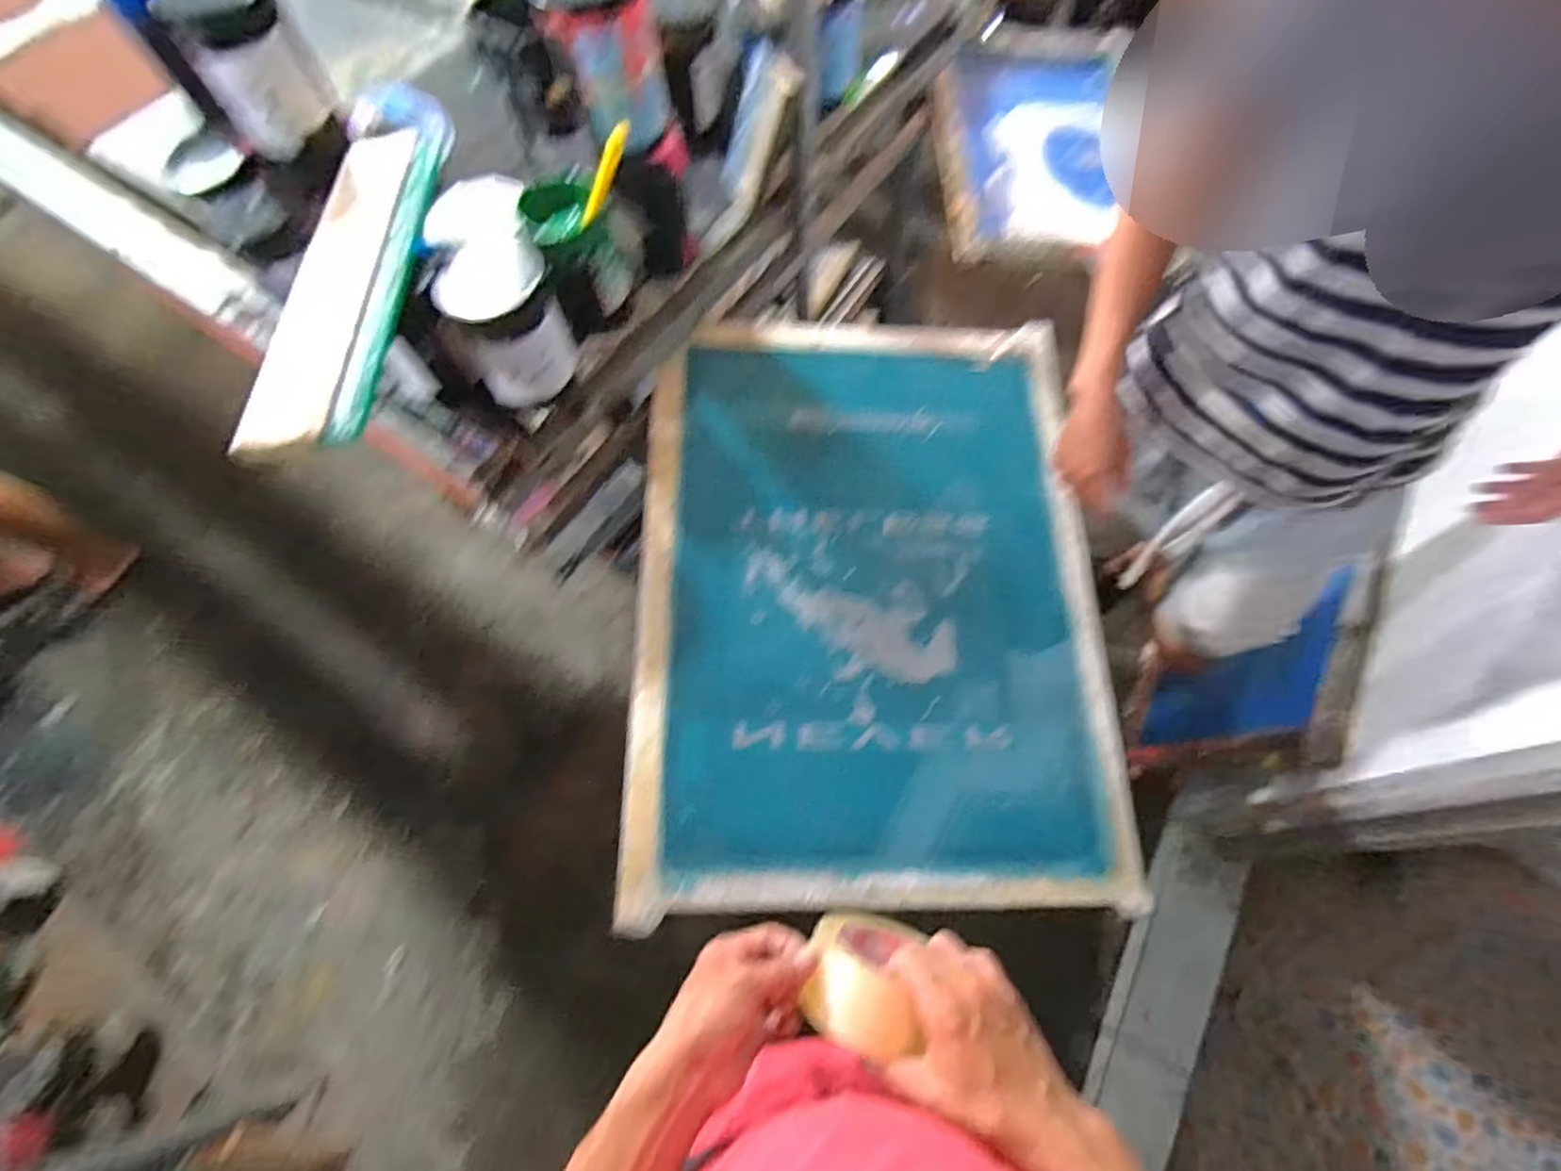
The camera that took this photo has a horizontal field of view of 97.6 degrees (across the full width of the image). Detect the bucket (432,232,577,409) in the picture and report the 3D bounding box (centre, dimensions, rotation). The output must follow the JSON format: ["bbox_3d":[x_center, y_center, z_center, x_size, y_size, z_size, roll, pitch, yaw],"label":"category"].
[{"bbox_3d":[-0.334,-0.310,0.835,0.131,0.138,0.134,-1,66,2],"label":"bucket"}]

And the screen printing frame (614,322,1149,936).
[{"bbox_3d":[0.119,-0.009,0.904,0.596,0.028,0.801,0,72,-3],"label":"screen printing frame"}]

